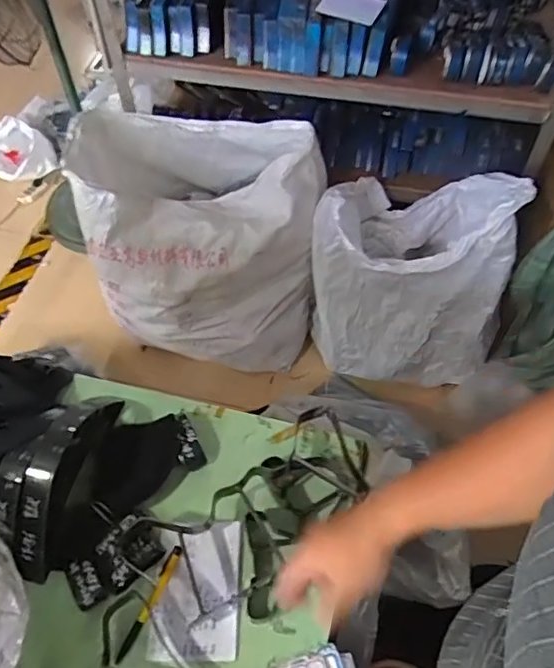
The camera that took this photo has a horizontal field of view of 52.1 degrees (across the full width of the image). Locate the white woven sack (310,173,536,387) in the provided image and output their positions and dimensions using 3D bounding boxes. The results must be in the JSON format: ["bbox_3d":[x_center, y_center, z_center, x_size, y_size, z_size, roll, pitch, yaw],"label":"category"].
[{"bbox_3d":[0.347,-0.157,1.509,0.498,0.572,0.320,4,55,6],"label":"white woven sack"}]

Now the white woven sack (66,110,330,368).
[{"bbox_3d":[-0.179,-0.222,1.590,0.590,0.648,0.380,-1,55,2],"label":"white woven sack"}]

